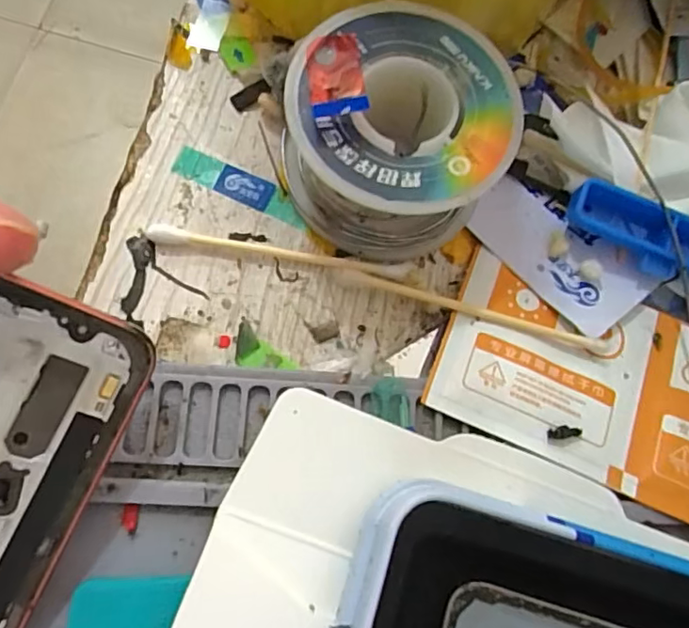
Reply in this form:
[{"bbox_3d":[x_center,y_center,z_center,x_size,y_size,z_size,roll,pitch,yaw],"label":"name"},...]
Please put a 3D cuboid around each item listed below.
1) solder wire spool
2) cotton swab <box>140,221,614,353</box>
[{"bbox_3d":[0.013,-0.044,0.140,0.050,0.032,0.053,2,74,-8],"label":"solder wire spool"},{"bbox_3d":[0.011,-0.007,0.143,0.121,0.005,0.008,16,72,-4],"label":"cotton swab"}]

